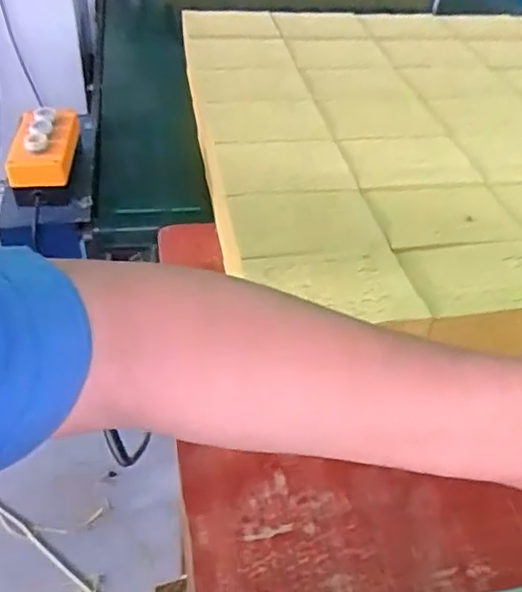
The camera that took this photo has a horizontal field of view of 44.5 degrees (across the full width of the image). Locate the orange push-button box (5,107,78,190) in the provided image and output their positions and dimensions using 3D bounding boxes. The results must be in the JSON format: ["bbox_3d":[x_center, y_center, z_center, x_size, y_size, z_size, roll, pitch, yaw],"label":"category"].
[{"bbox_3d":[-0.284,-0.198,0.846,0.082,0.048,0.130,-2,43,-7],"label":"orange push-button box"}]

